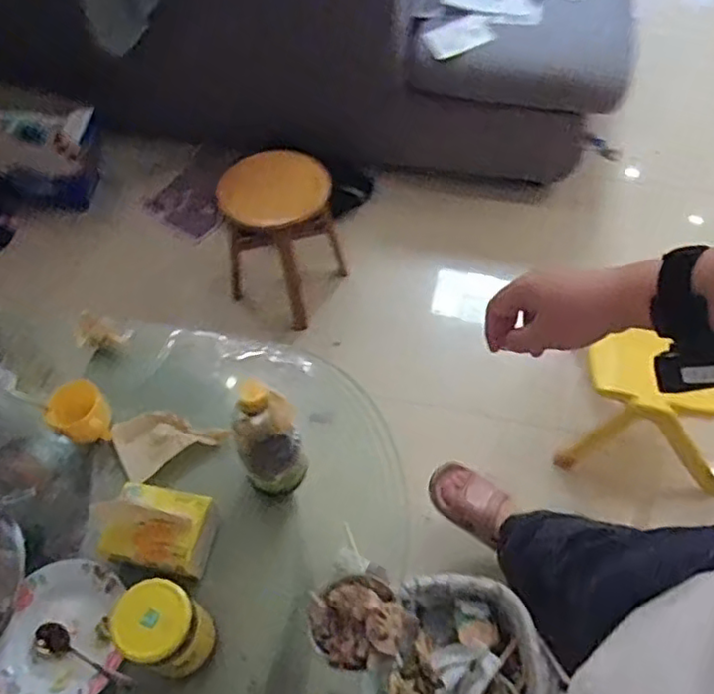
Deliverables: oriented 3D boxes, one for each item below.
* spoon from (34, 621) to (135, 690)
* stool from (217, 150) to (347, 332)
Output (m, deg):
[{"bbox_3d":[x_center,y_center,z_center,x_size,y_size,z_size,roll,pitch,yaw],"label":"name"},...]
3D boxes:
[{"bbox_3d":[-0.325,0.373,0.778,0.143,0.023,0.031,19,59,15],"label":"spoon"},{"bbox_3d":[-0.172,-0.234,1.431,0.273,0.338,0.221,-6,56,-1],"label":"stool"}]

